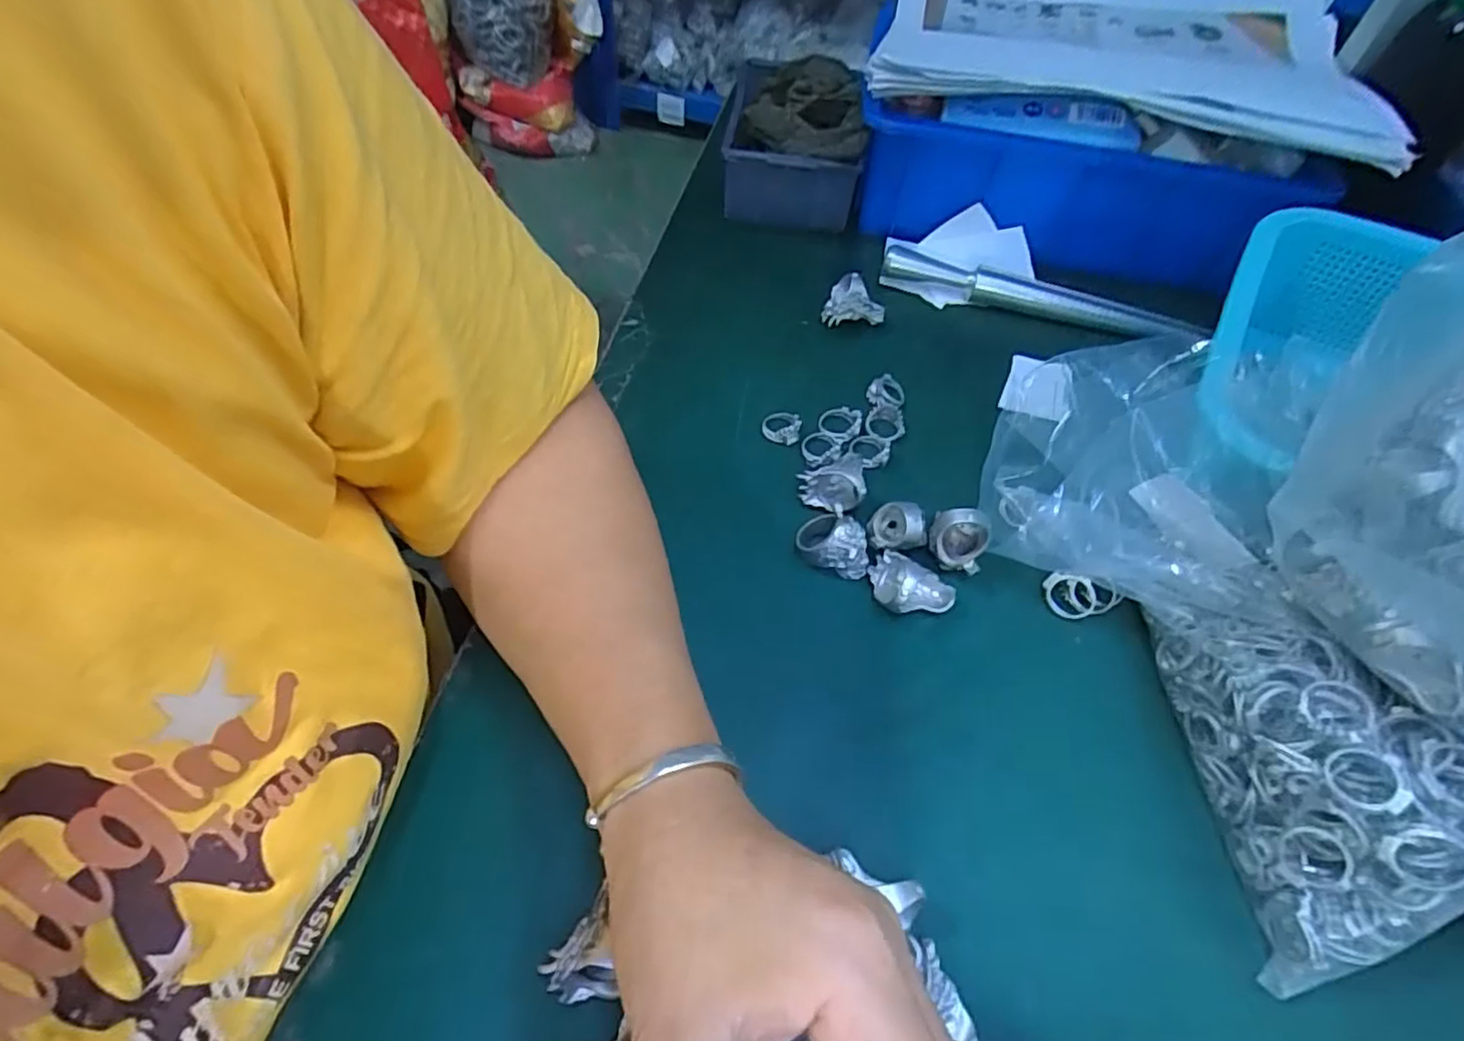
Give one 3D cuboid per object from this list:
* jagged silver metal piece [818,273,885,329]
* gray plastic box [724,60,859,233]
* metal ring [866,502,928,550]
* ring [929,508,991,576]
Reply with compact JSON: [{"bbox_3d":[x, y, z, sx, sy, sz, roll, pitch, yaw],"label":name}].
[{"bbox_3d":[0.076,-0.138,0.423,0.036,0.030,0.018,-5,56,-7],"label":"jagged silver metal piece"},{"bbox_3d":[0.042,-0.270,0.487,0.087,0.056,0.138,6,55,0],"label":"gray plastic box"},{"bbox_3d":[0.079,0.003,0.329,0.024,0.026,0.022,2,56,-3],"label":"metal ring"},{"bbox_3d":[0.109,0.006,0.326,0.027,0.032,0.019,16,26,2],"label":"ring"}]

